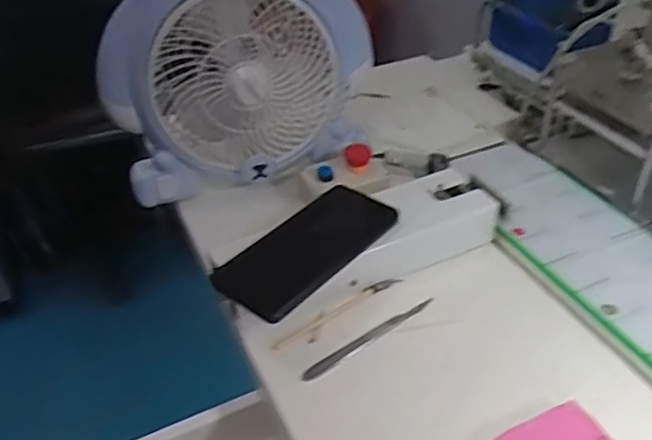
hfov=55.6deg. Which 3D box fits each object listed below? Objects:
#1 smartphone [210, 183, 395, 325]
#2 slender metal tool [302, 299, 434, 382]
[{"bbox_3d":[-0.015,0.024,0.518,0.077,0.011,0.154,23,47,34],"label":"smartphone"},{"bbox_3d":[0.035,0.095,0.502,0.129,0.004,0.012,-26,44,-28],"label":"slender metal tool"}]

